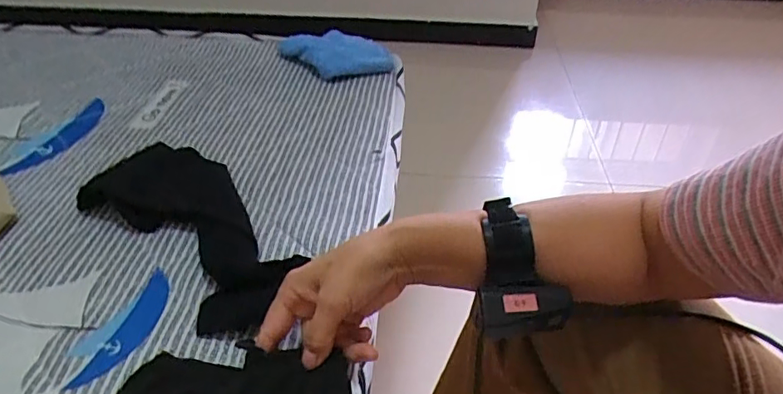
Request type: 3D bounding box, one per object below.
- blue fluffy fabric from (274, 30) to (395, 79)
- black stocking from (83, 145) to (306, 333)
[{"bbox_3d":[-0.077,-0.211,0.778,0.155,0.027,0.117,-10,41,-13],"label":"blue fluffy fabric"},{"bbox_3d":[-0.178,0.022,0.495,0.276,0.040,0.124,32,49,32],"label":"black stocking"}]

